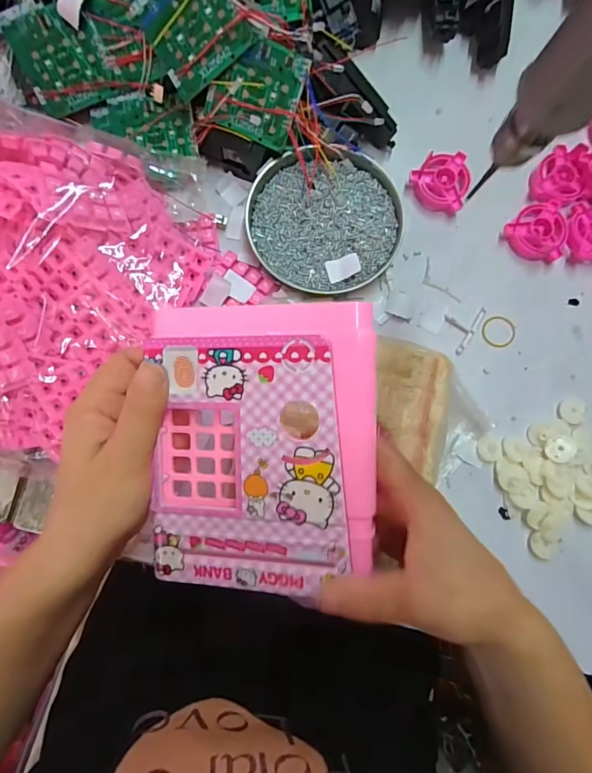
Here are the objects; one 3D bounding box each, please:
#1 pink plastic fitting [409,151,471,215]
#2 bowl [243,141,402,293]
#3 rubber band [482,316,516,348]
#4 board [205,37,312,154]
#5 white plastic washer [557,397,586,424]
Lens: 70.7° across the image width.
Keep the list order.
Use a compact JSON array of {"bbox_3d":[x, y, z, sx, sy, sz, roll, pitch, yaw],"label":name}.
[{"bbox_3d":[0.133,-0.191,0.386,0.051,0.015,0.051,20,86,1],"label":"pink plastic fitting"},{"bbox_3d":[0.026,-0.146,0.367,0.132,0.021,0.120,0,86,-1],"label":"bowl"},{"bbox_3d":[0.183,-0.049,0.377,0.030,0.004,0.028,0,86,-1],"label":"rubber band"},{"bbox_3d":[-0.032,-0.237,0.335,0.070,0.004,0.065,21,125,-7],"label":"board"},{"bbox_3d":[0.242,0.021,0.366,0.022,0.004,0.022,7,86,0],"label":"white plastic washer"}]

